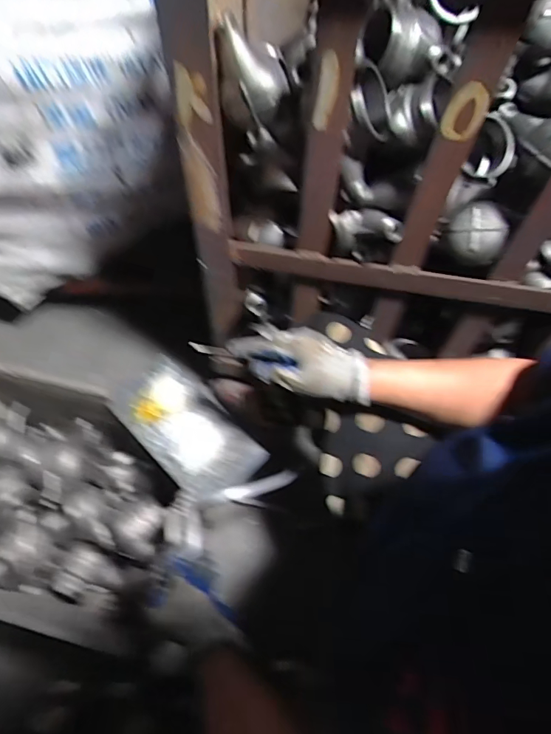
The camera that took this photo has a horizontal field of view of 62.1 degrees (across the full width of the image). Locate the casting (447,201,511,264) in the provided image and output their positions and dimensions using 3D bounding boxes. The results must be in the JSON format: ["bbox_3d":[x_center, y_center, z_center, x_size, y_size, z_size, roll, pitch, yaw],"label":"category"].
[{"bbox_3d":[0.255,-0.170,0.586,0.069,0.060,0.050,15,60,9],"label":"casting"}]

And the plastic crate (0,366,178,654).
[{"bbox_3d":[-0.372,0.225,0.763,0.423,0.261,0.320,14,59,8],"label":"plastic crate"}]

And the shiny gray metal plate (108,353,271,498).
[{"bbox_3d":[-0.138,0.090,0.700,0.129,0.013,0.249,-39,66,-21],"label":"shiny gray metal plate"}]

